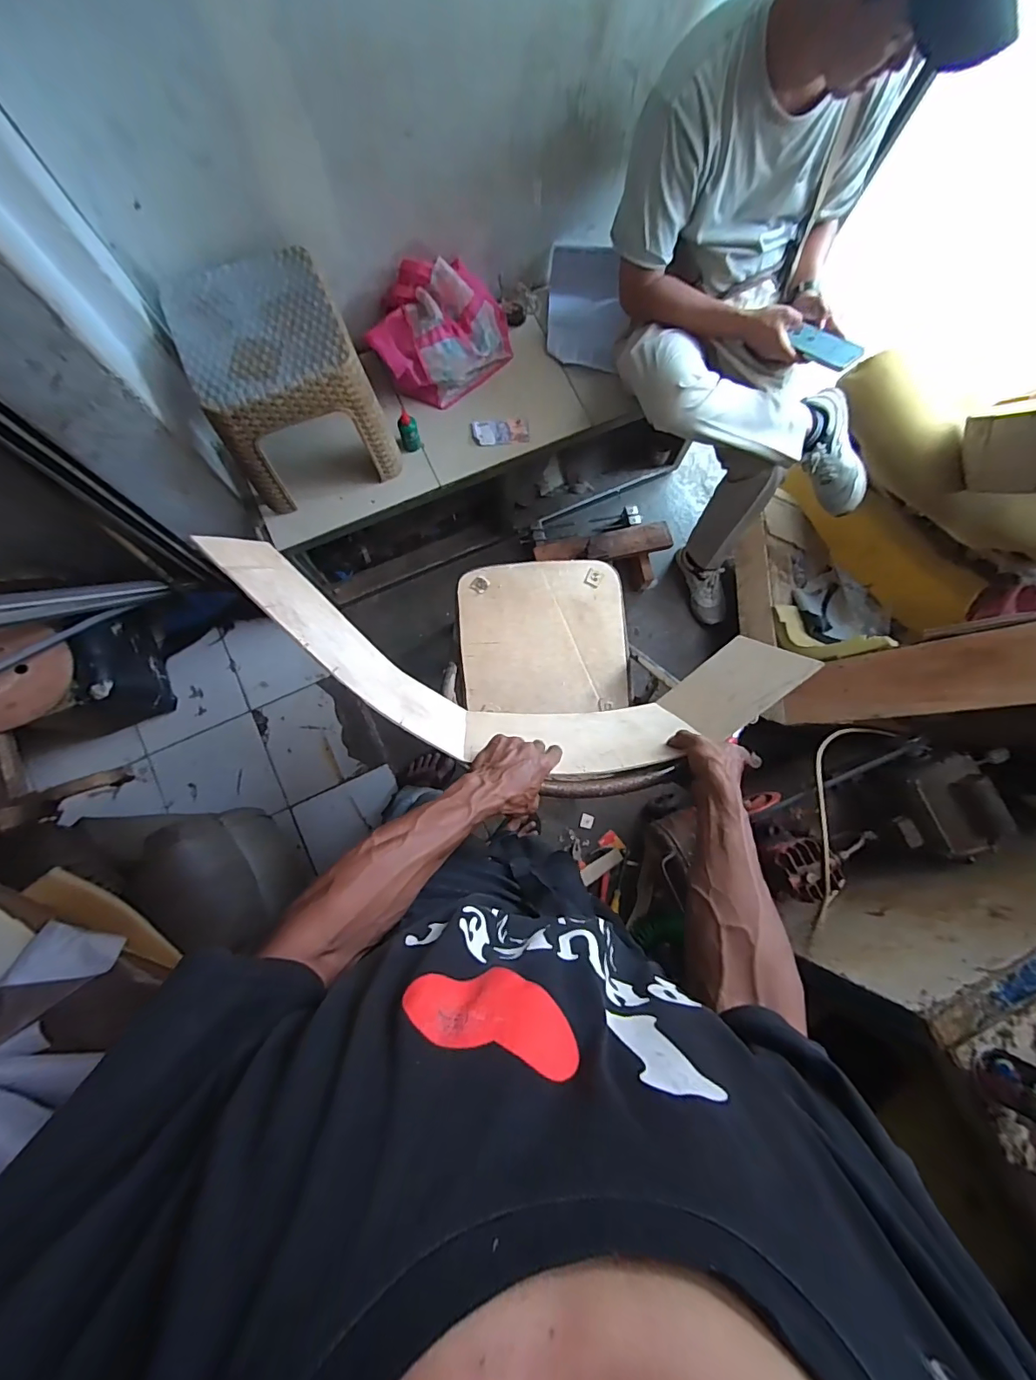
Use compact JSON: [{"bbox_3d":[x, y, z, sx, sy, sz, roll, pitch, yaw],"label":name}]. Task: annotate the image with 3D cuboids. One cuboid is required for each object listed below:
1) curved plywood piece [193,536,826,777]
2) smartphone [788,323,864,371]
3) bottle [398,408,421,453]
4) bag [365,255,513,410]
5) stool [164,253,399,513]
[{"bbox_3d":[-0.012,-0.018,0.688,0.715,0.245,0.232,10,80,-8],"label":"curved plywood piece"},{"bbox_3d":[0.578,-0.656,0.935,0.054,0.015,0.138,-48,68,22],"label":"smartphone"},{"bbox_3d":[-0.249,-0.589,1.123,0.045,0.085,0.048,-16,82,-6],"label":"bottle"},{"bbox_3d":[-0.172,-0.815,1.108,0.320,0.187,0.210,-32,84,-8],"label":"bag"},{"bbox_3d":[-0.463,-0.617,1.008,0.308,0.286,0.323,-24,83,-7],"label":"stool"}]

